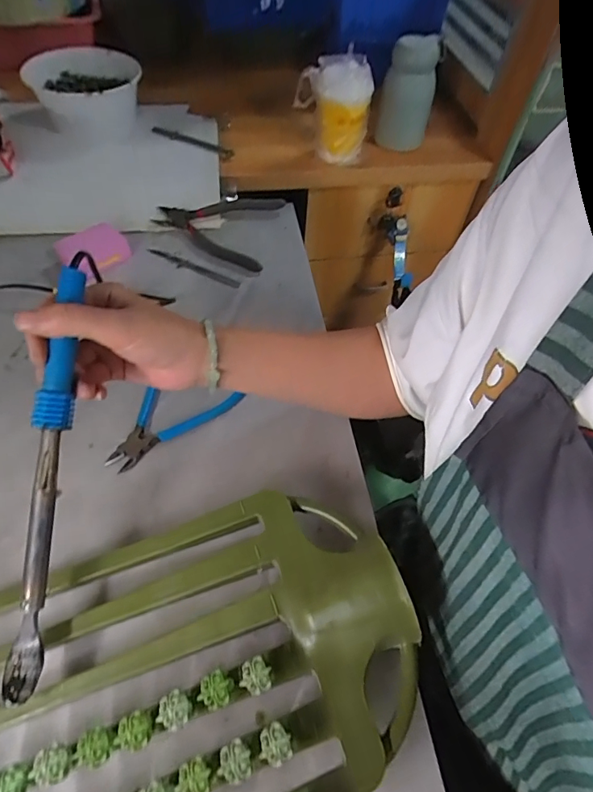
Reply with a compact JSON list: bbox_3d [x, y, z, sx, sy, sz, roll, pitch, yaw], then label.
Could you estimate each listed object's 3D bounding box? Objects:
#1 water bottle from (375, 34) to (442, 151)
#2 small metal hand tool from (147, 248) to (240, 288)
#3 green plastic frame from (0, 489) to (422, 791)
[{"bbox_3d":[0.168,-0.454,0.703,0.075,0.126,0.077,12,55,6],"label":"water bottle"},{"bbox_3d":[-0.132,-0.164,0.594,0.134,0.004,0.019,20,56,11],"label":"small metal hand tool"},{"bbox_3d":[-0.083,0.185,0.312,0.317,0.066,0.205,-19,58,-15],"label":"green plastic frame"}]

